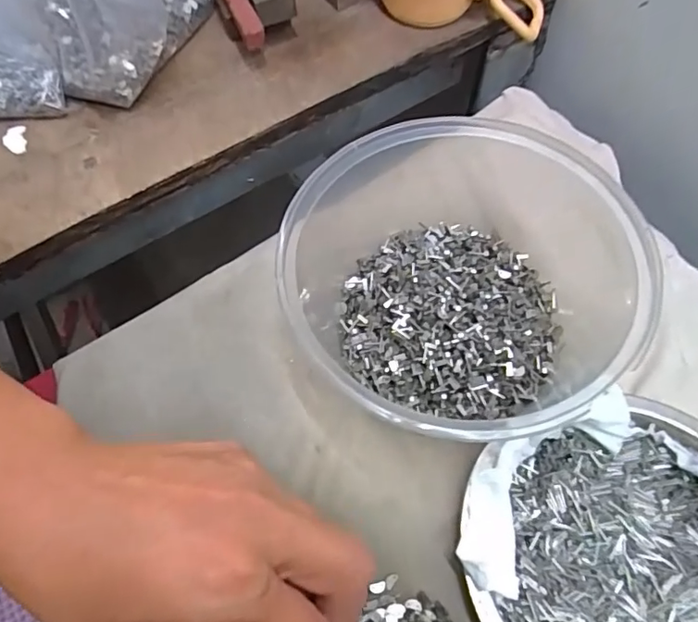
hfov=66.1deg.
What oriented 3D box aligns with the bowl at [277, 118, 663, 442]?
[{"bbox_3d":[0.050,-0.011,0.234,0.134,0.069,0.134,-1,63,2],"label":"bowl"}]

